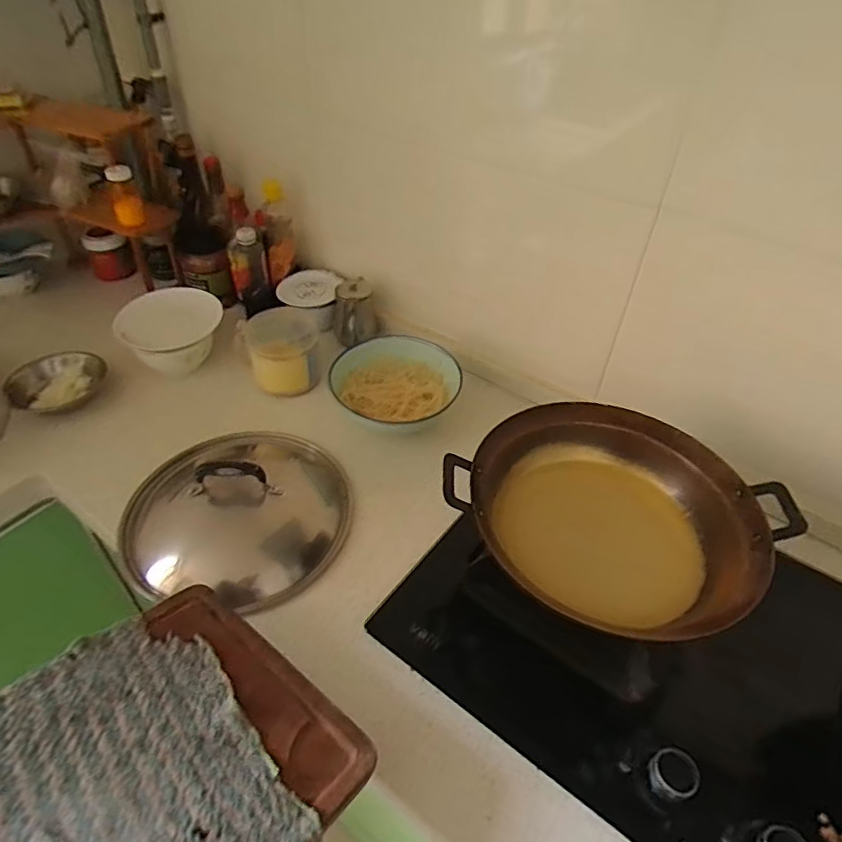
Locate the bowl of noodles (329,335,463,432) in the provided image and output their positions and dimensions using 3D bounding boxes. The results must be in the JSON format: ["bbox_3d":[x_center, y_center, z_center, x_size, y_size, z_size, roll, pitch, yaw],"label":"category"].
[{"bbox_3d":[-0.041,-0.060,0.923,0.205,0.074,0.180,17,42,13],"label":"bowl of noodles"}]

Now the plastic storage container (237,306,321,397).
[{"bbox_3d":[-0.240,-0.123,0.976,0.143,0.091,0.139,-6,42,-14],"label":"plastic storage container"}]

